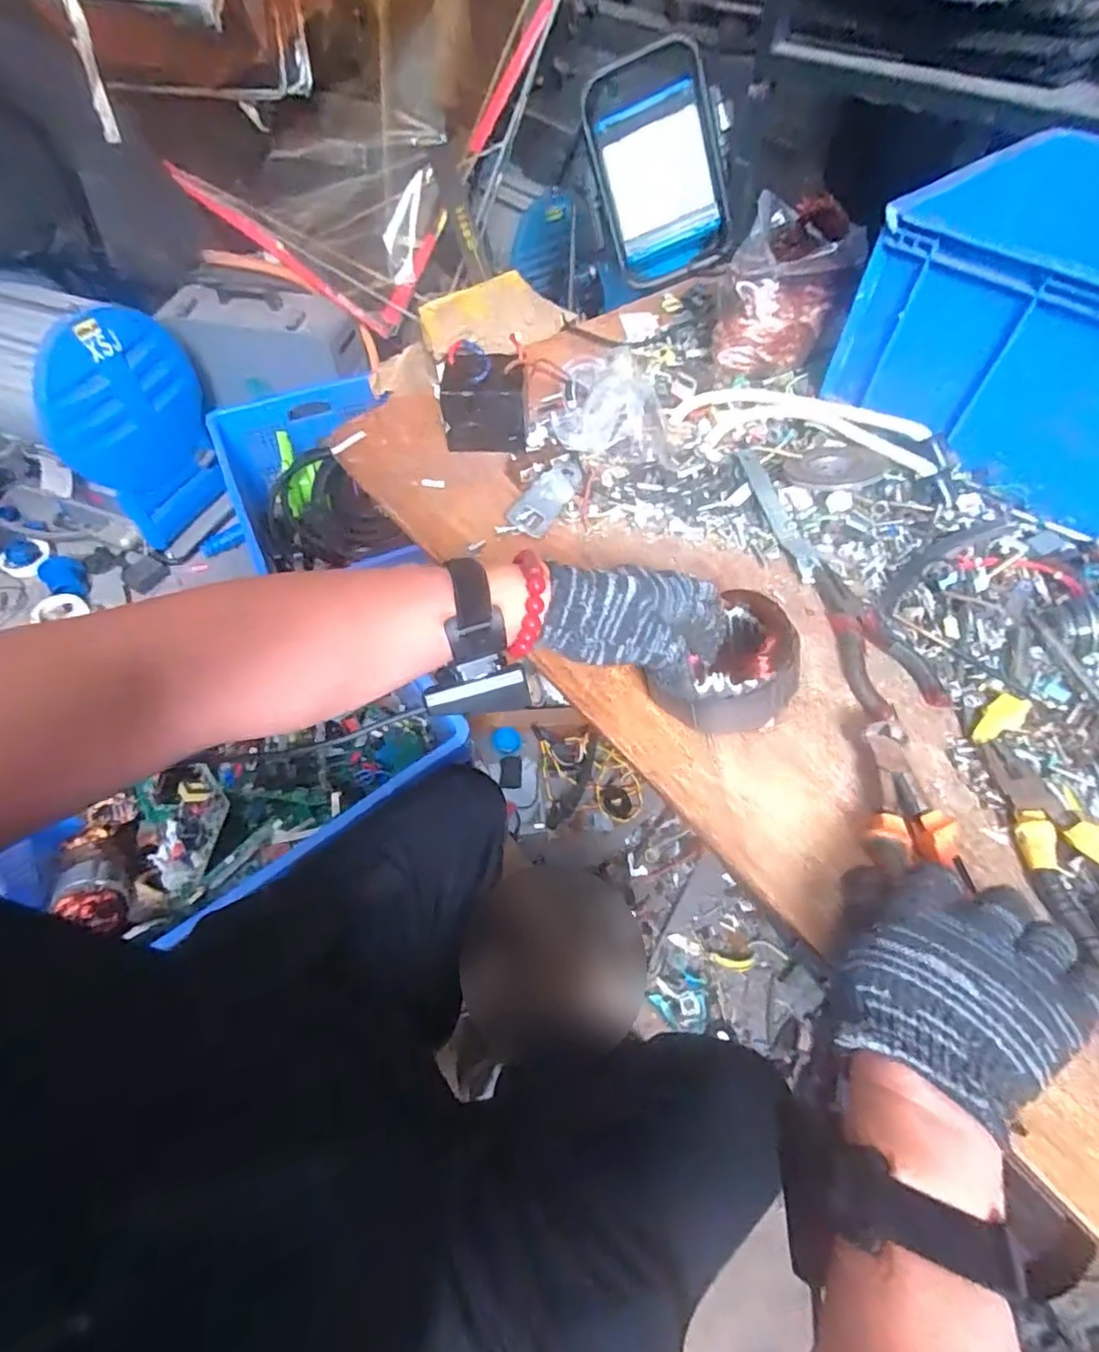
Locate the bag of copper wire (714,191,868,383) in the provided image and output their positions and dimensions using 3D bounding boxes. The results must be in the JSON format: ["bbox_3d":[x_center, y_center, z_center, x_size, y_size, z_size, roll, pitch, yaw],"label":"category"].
[{"bbox_3d":[0.253,-0.410,0.632,0.124,0.154,0.110,20,57,13],"label":"bag of copper wire"}]

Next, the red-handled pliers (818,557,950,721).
[{"bbox_3d":[0.263,-0.034,0.485,0.070,0.015,0.145,-5,56,-4],"label":"red-handled pliers"}]

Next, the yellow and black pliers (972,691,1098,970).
[{"bbox_3d":[0.336,0.097,0.390,0.060,0.023,0.186,-7,56,-6],"label":"yellow and black pliers"}]

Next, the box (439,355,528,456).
[{"bbox_3d":[-0.067,-0.283,0.624,0.084,0.073,0.066,2,55,1],"label":"box"}]

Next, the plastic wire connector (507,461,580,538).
[{"bbox_3d":[-0.004,-0.175,0.593,0.041,0.018,0.100,23,58,14],"label":"plastic wire connector"}]

